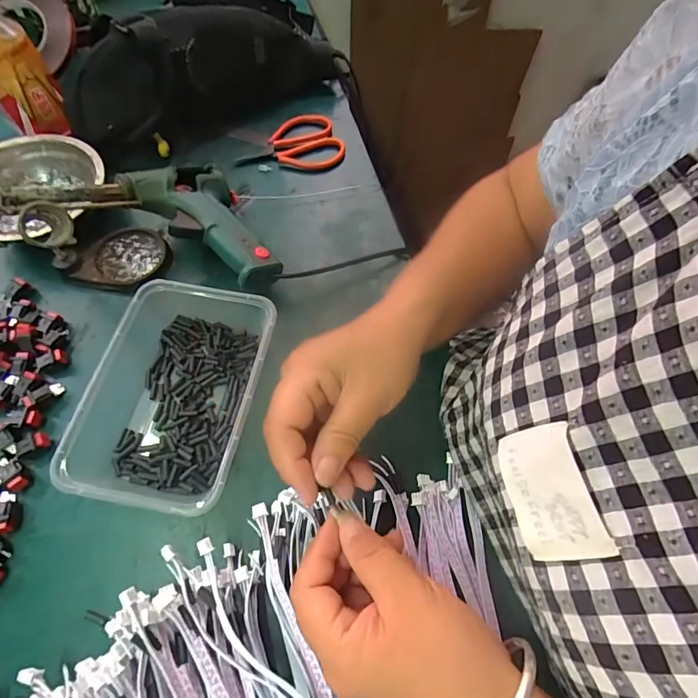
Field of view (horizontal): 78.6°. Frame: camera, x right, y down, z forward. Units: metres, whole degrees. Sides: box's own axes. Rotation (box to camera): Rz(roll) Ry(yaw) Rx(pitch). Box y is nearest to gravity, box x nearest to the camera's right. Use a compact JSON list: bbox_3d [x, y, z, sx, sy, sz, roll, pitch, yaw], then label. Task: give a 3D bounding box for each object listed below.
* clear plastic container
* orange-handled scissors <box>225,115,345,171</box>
[{"bbox_3d":[-0.125,0.032,0.316,0.112,0.044,0.162,11,63,3],"label":"clear plastic container"},{"bbox_3d":[-0.067,-0.226,0.471,0.116,0.016,0.072,-10,64,-7],"label":"orange-handled scissors"}]

